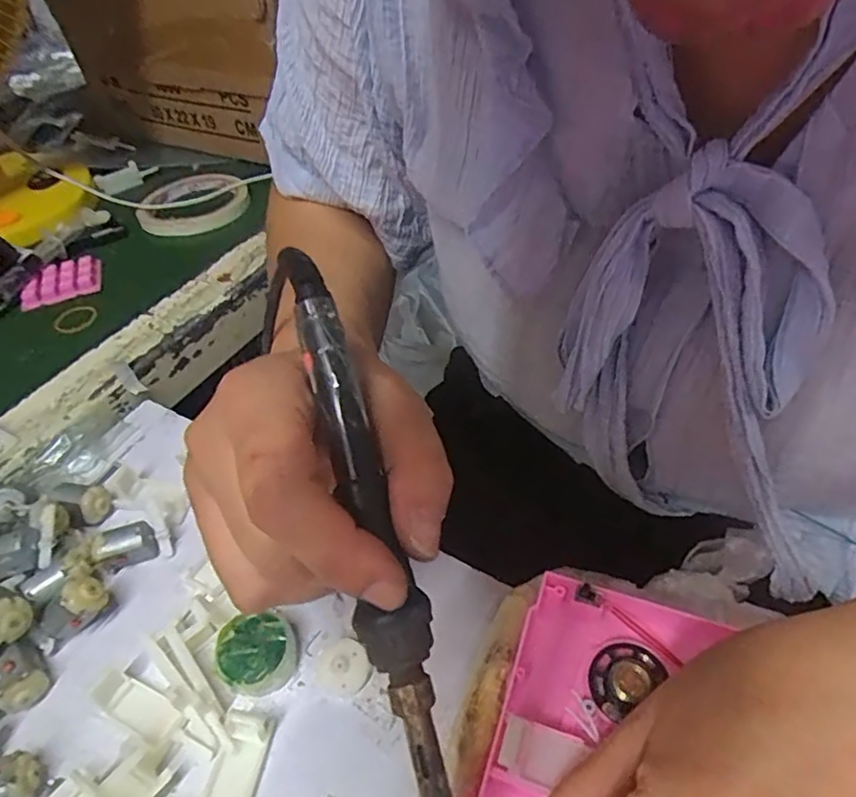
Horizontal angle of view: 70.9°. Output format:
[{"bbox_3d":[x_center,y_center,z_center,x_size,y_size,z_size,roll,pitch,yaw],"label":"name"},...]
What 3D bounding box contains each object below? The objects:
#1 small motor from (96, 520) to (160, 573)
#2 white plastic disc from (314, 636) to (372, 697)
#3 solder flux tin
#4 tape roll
[{"bbox_3d":[-0.152,0.074,0.303,0.027,0.020,0.015,-25,36,-26],"label":"small motor"},{"bbox_3d":[-0.038,0.116,0.262,0.022,0.008,0.025,-31,51,-23],"label":"white plastic disc"},{"bbox_3d":[-0.075,0.111,0.261,0.032,0.019,0.028,3,46,8],"label":"solder flux tin"},{"bbox_3d":[-0.222,-0.188,0.570,0.097,0.021,0.095,-3,46,3],"label":"tape roll"}]

